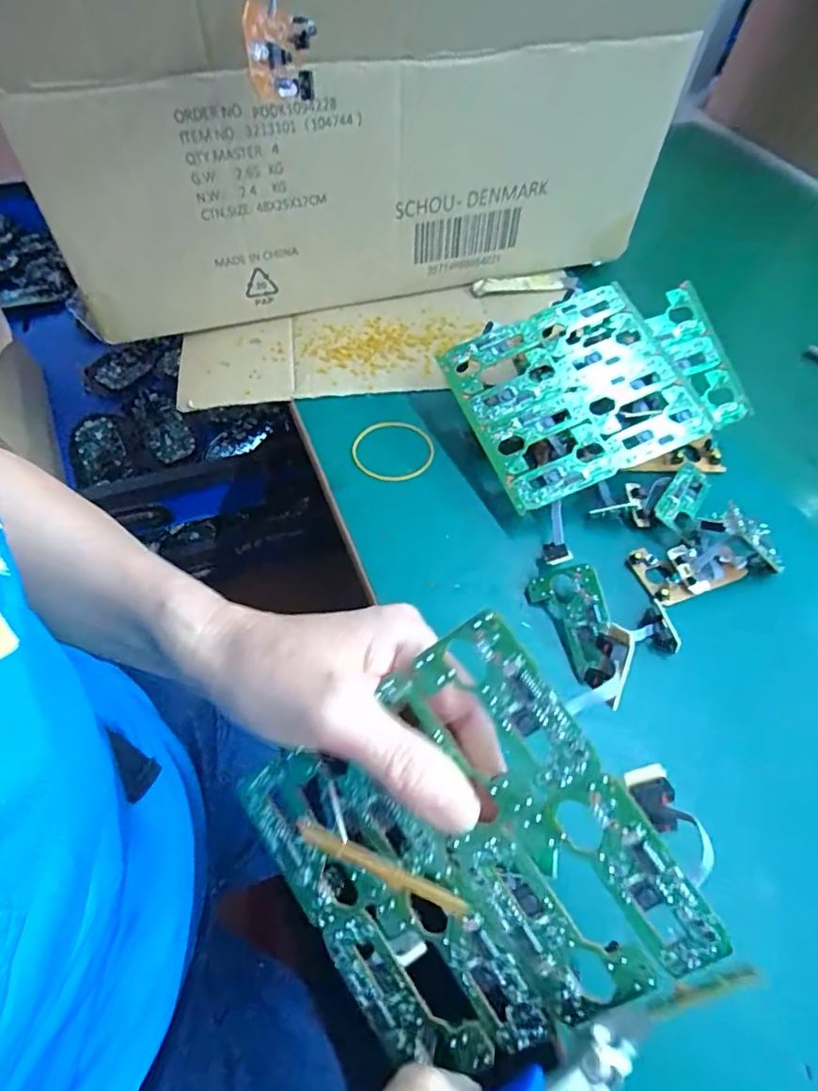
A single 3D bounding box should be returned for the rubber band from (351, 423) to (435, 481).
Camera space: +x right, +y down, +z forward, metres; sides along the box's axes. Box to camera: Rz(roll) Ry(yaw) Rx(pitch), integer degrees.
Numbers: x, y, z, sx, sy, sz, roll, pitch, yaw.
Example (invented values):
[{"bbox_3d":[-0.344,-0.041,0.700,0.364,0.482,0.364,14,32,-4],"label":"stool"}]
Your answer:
[{"bbox_3d":[-0.011,-0.070,0.400,0.059,0.004,0.055,5,56,-1],"label":"rubber band"}]

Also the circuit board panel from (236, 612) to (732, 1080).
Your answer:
[{"bbox_3d":[0.016,0.117,0.202,0.133,0.009,0.132,-38,79,14],"label":"circuit board panel"}]

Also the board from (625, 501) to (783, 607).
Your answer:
[{"bbox_3d":[0.187,0.002,0.337,0.088,0.043,0.042,-14,59,-13],"label":"board"}]

